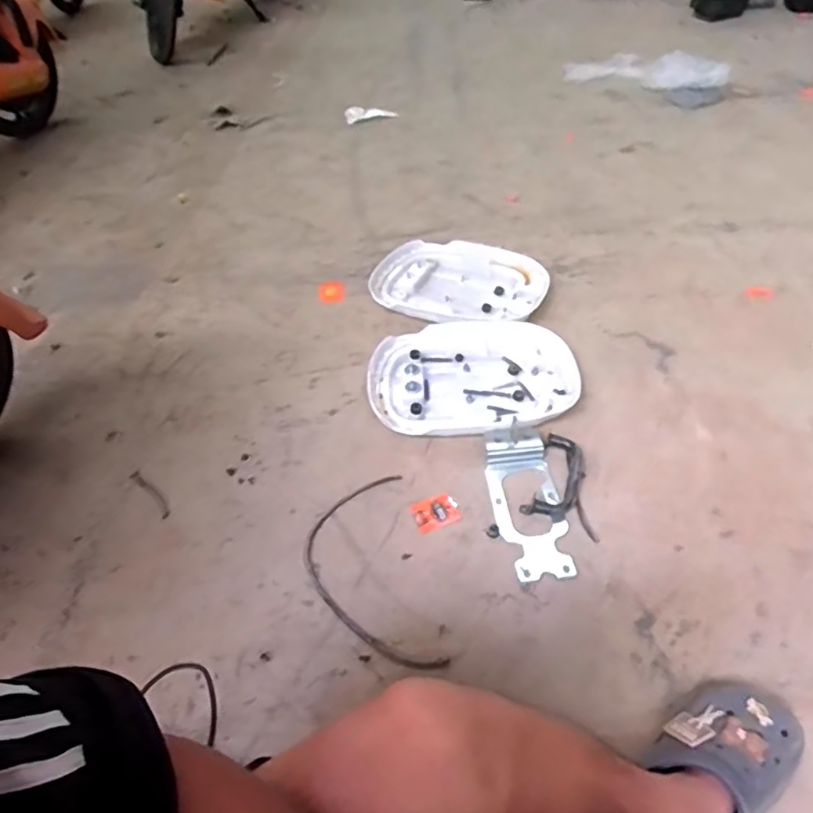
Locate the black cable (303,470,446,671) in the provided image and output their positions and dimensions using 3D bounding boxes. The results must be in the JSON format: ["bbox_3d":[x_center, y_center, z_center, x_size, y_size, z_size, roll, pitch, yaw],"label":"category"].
[{"bbox_3d":[-0.056,0.223,0.844,0.156,0.016,0.303,-11,47,-6],"label":"black cable"}]

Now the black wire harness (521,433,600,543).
[{"bbox_3d":[0.246,0.115,0.912,0.111,0.030,0.142,18,51,19],"label":"black wire harness"}]

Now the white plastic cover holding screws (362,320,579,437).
[{"bbox_3d":[0.119,-0.065,1.094,0.358,0.030,0.281,-2,47,2],"label":"white plastic cover holding screws"}]

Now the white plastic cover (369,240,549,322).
[{"bbox_3d":[0.110,-0.263,1.277,0.349,0.024,0.249,5,48,8],"label":"white plastic cover"}]

